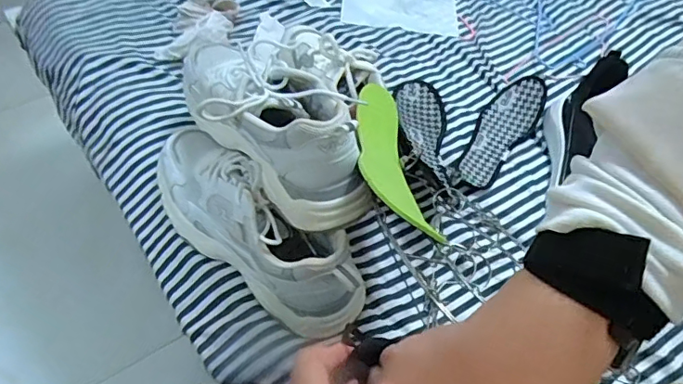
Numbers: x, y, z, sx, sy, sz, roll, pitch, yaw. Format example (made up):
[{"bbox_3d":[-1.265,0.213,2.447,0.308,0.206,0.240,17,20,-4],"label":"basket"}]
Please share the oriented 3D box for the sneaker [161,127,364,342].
[{"bbox_3d":[-0.098,0.033,0.549,0.285,0.111,0.086,37,59,19],"label":"sneaker"}]

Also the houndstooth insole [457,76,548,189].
[{"bbox_3d":[0.221,-0.085,0.722,0.073,0.025,0.223,28,57,14],"label":"houndstooth insole"}]

